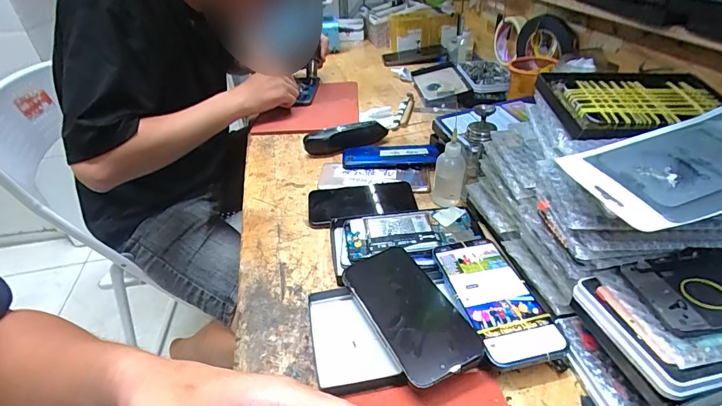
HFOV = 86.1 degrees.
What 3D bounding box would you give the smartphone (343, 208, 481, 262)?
[{"bbox_3d":[0.058,0.032,0.461,0.153,0.007,0.066,-6,36,-5],"label":"smartphone"}]

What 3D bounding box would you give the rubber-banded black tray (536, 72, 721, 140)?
[{"bbox_3d":[0.267,-0.095,0.374,0.155,0.018,0.096,-4,51,-3],"label":"rubber-banded black tray"}]

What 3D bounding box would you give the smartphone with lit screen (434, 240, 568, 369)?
[{"bbox_3d":[0.124,0.086,0.365,0.068,0.006,0.142,-13,39,-8],"label":"smartphone with lit screen"}]

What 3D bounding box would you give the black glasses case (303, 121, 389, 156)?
[{"bbox_3d":[-0.024,-0.109,0.650,0.144,0.034,0.035,-13,37,-13],"label":"black glasses case"}]

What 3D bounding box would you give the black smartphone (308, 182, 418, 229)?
[{"bbox_3d":[0.001,-0.004,0.522,0.145,0.005,0.081,-9,36,-8],"label":"black smartphone"}]

